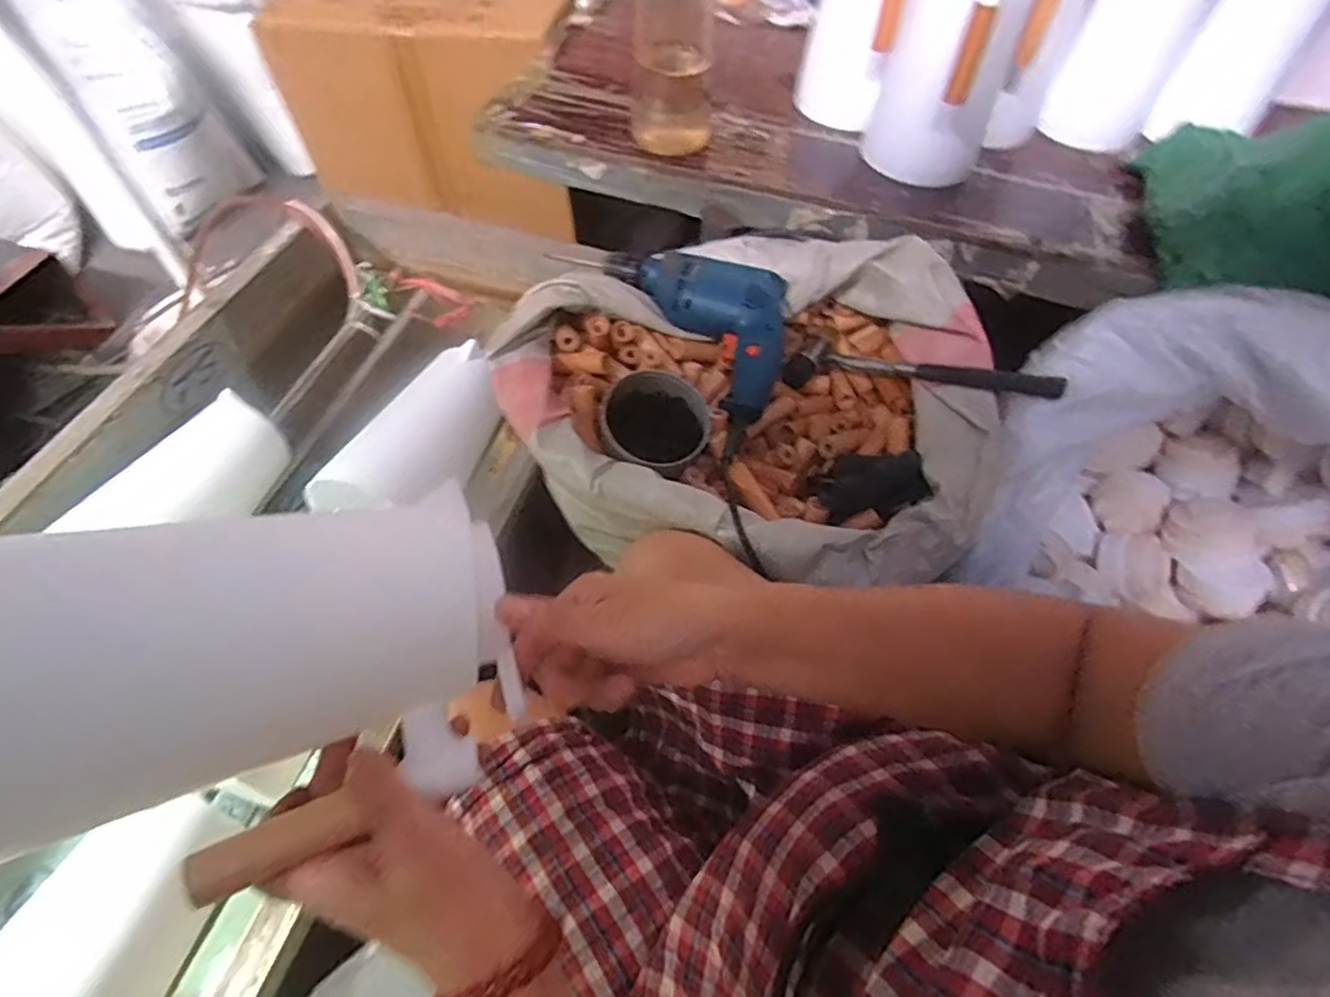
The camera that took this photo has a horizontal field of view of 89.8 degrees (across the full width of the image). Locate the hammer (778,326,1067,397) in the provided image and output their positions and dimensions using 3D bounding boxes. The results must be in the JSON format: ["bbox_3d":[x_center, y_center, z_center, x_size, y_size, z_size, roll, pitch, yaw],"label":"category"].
[{"bbox_3d":[0.260,-0.137,0.682,0.262,0.030,0.090,16,53,36],"label":"hammer"}]

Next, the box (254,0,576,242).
[{"bbox_3d":[-0.366,-0.640,1.087,0.448,0.284,0.210,9,56,3],"label":"box"}]

